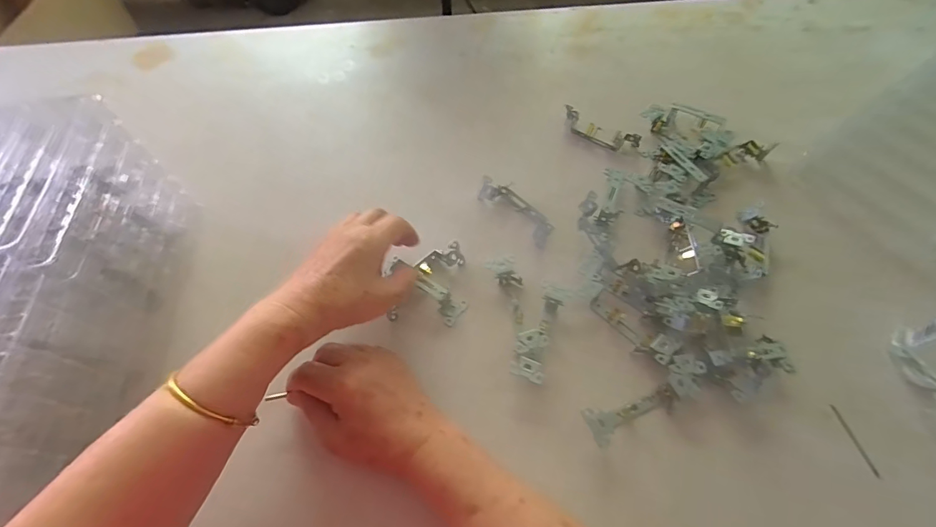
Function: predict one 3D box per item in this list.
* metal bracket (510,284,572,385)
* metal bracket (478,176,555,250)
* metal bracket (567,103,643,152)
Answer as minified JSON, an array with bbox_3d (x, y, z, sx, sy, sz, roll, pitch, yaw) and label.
[{"bbox_3d":[0.070,0.068,0.423,0.033,0.020,0.099,19,61,12],"label":"metal bracket"},{"bbox_3d":[0.060,-0.066,0.499,0.036,0.025,0.103,-39,66,-20],"label":"metal bracket"},{"bbox_3d":[0.174,-0.177,0.566,0.104,0.024,0.031,34,65,20],"label":"metal bracket"}]

